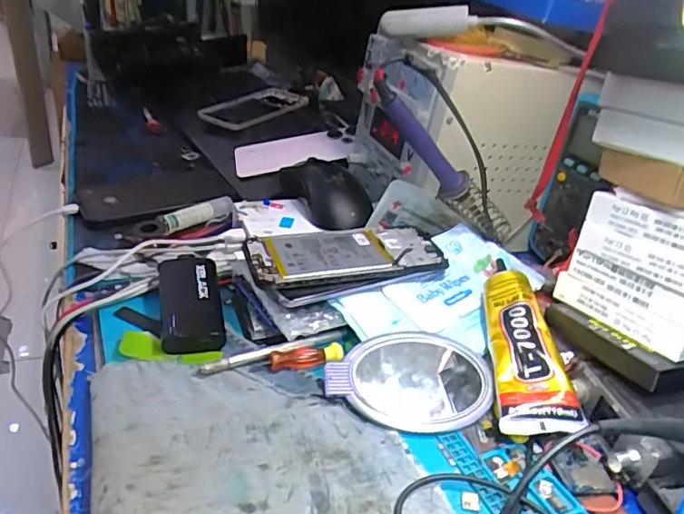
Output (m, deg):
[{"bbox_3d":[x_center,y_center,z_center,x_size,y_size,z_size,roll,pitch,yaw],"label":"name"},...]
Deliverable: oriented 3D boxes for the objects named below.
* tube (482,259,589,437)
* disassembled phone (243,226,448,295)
[{"bbox_3d":[0.133,0.066,0.419,0.052,0.027,0.144,4,44,-3],"label":"tube"},{"bbox_3d":[0.003,-0.005,0.474,0.166,0.015,0.079,-6,34,-24],"label":"disassembled phone"}]

